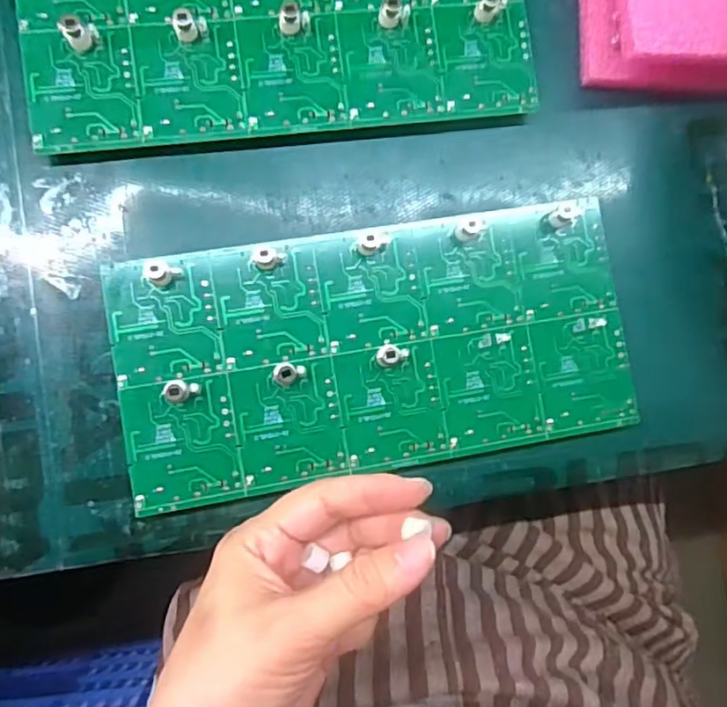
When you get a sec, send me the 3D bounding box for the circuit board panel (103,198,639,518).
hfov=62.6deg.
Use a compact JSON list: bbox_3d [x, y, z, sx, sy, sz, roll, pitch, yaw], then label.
[{"bbox_3d":[0.009,-0.003,0.266,0.224,0.011,0.107,-9,88,-7],"label":"circuit board panel"}]

